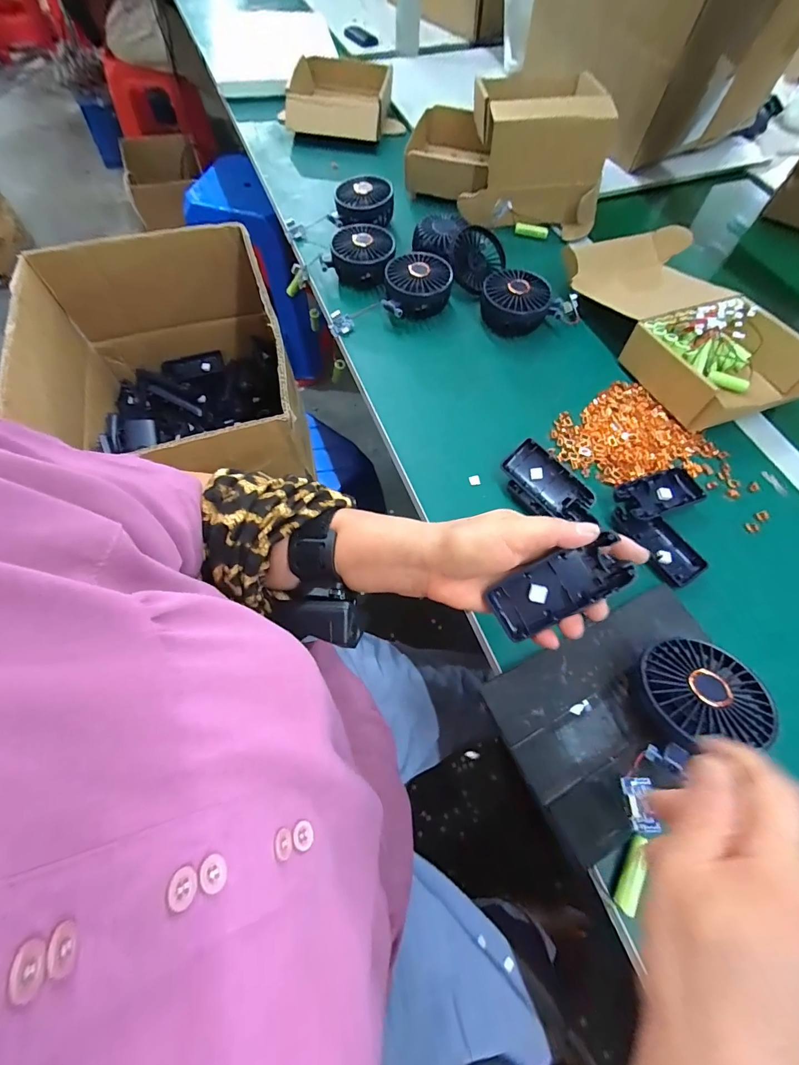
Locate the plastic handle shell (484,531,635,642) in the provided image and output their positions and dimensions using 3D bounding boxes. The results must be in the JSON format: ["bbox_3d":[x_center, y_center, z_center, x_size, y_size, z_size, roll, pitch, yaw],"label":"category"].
[{"bbox_3d":[0.109,0.039,0.287,0.092,0.023,0.039,-26,64,10],"label":"plastic handle shell"}]

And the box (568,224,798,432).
[{"bbox_3d":[0.349,-0.270,0.526,0.170,0.062,0.313,-18,65,-12],"label":"box"}]

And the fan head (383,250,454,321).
[{"bbox_3d":[0.023,-0.332,0.564,0.084,0.050,0.083,1,62,-2],"label":"fan head"}]

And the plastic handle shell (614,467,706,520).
[{"bbox_3d":[0.267,-0.039,0.432,0.093,0.020,0.044,-19,65,-12],"label":"plastic handle shell"}]

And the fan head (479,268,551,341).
[{"bbox_3d":[0.151,-0.297,0.546,0.087,0.051,0.078,10,62,3],"label":"fan head"}]

